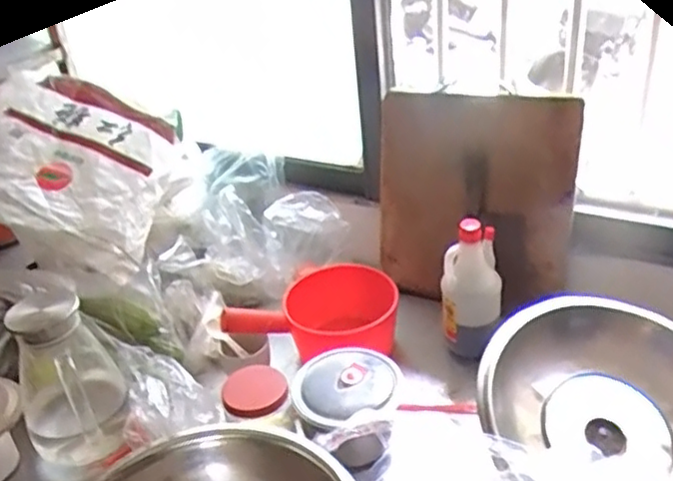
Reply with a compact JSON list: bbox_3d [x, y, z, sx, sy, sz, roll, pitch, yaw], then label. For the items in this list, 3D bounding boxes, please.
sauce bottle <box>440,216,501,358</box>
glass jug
[{"bbox_3d":[0.202,0.074,0.987,0.075,0.203,0.075,19,39,36],"label":"sauce bottle"},{"bbox_3d":[-0.368,0.185,0.905,0.132,0.229,0.134,-21,34,-23],"label":"glass jug"}]

